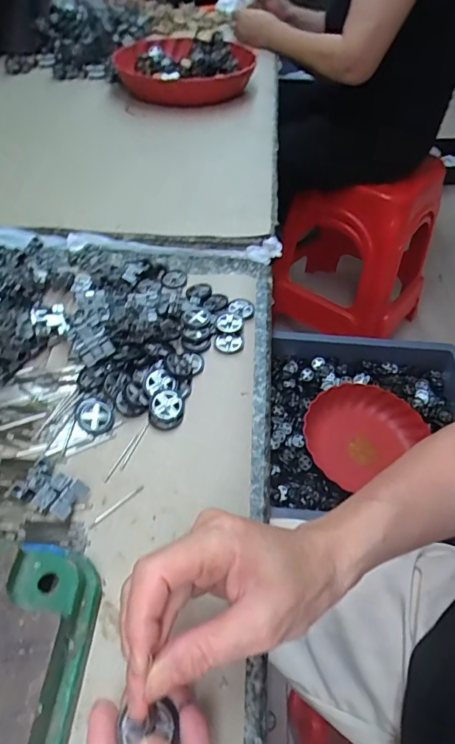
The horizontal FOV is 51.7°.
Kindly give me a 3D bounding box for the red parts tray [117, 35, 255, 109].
[{"bbox_3d":[-0.072,-0.517,0.790,0.222,0.049,0.230,-1,48,-4],"label":"red parts tray"}]

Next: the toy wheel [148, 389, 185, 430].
[{"bbox_3d":[-0.049,0.031,0.380,0.027,0.015,0.030,6,48,2],"label":"toy wheel"}]

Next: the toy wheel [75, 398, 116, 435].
[{"bbox_3d":[-0.105,0.033,0.371,0.029,0.006,0.034,-16,51,-17],"label":"toy wheel"}]

